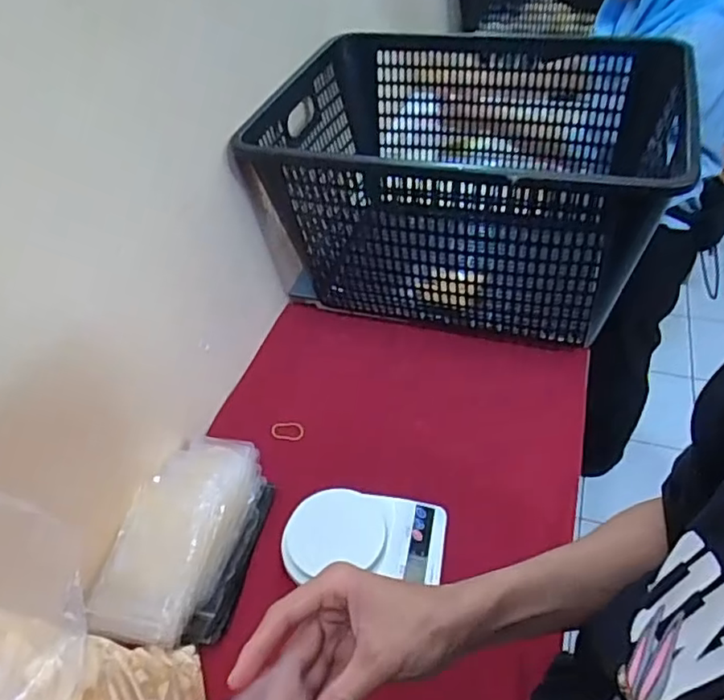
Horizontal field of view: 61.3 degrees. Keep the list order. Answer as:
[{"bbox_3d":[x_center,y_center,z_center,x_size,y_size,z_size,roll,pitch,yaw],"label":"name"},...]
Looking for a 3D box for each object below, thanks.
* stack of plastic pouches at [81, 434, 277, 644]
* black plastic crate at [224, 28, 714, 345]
[{"bbox_3d":[-0.199,0.214,0.713,0.133,0.067,0.254,5,46,11],"label":"stack of plastic pouches"},{"bbox_3d":[0.151,-0.246,0.938,0.553,0.315,0.464,12,47,17],"label":"black plastic crate"}]

